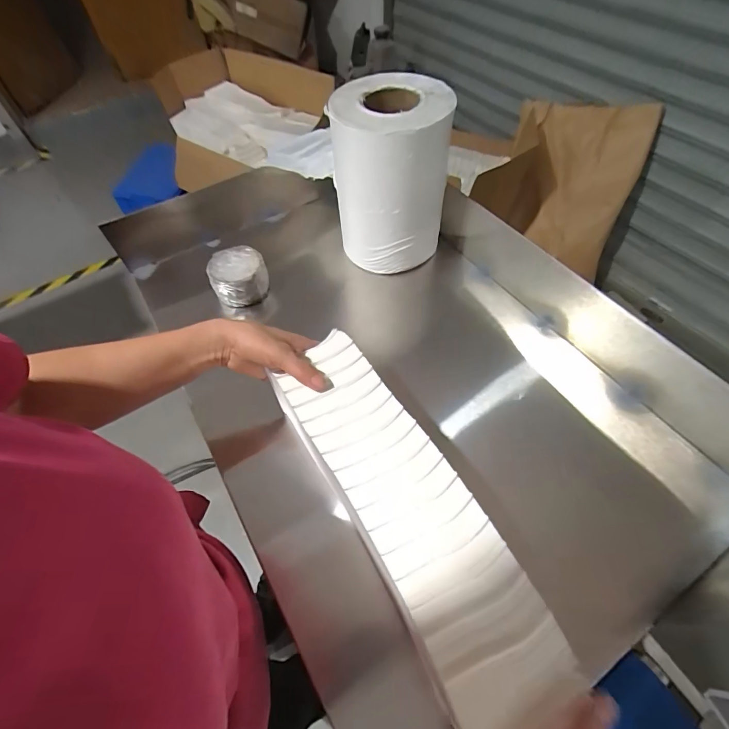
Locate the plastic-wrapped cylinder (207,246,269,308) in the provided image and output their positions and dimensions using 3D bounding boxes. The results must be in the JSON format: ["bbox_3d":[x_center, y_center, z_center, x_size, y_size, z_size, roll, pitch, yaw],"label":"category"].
[{"bbox_3d":[-0.198,-0.139,0.627,0.084,0.053,0.079,-1,56,2],"label":"plastic-wrapped cylinder"}]

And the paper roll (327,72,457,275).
[{"bbox_3d":[0.034,-0.271,0.597,0.149,0.227,0.147,-1,56,2],"label":"paper roll"}]

